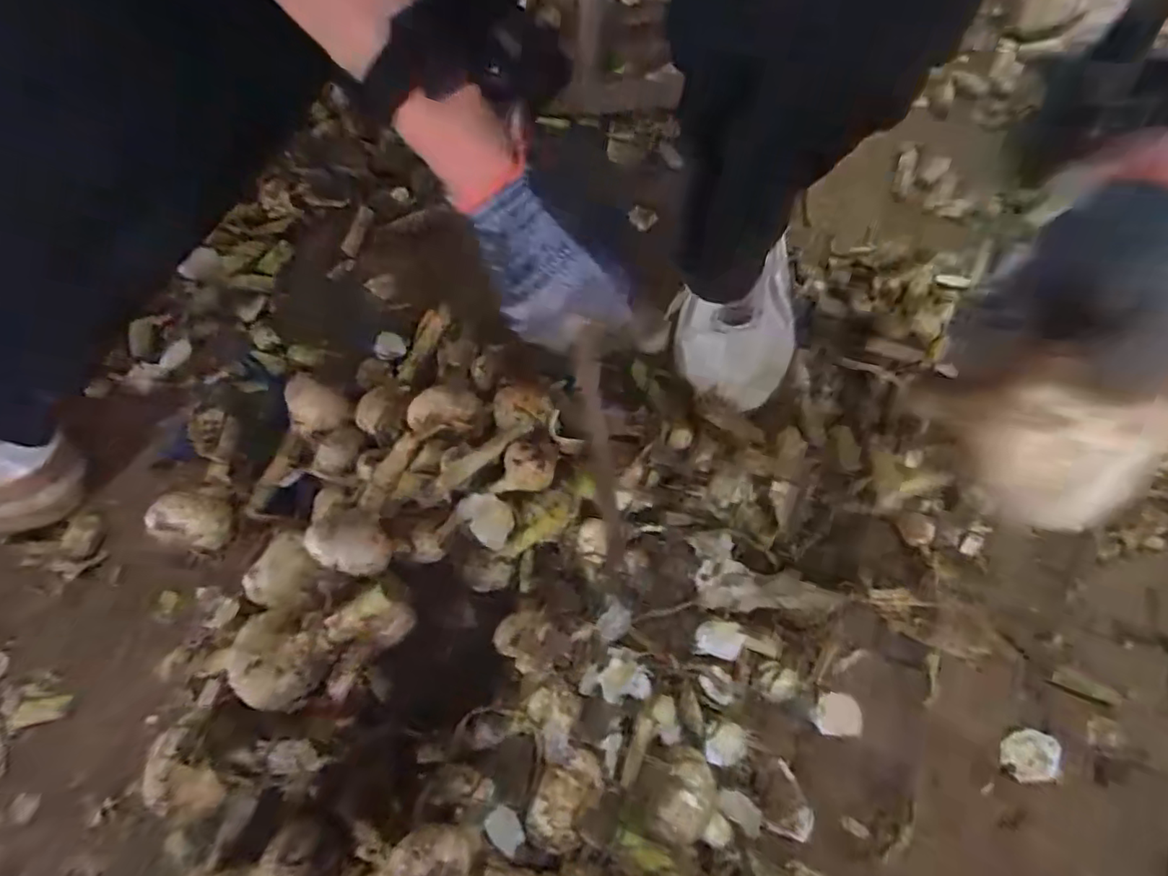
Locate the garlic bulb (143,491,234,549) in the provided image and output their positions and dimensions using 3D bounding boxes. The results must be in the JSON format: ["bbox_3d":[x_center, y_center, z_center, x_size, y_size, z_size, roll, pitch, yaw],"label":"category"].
[{"bbox_3d":[-0.308,0.063,0.452,0.048,0.043,0.046,11,71,7],"label":"garlic bulb"}]

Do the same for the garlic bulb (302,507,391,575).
[{"bbox_3d":[-0.161,0.072,0.401,0.056,0.049,0.041,19,72,10],"label":"garlic bulb"}]

